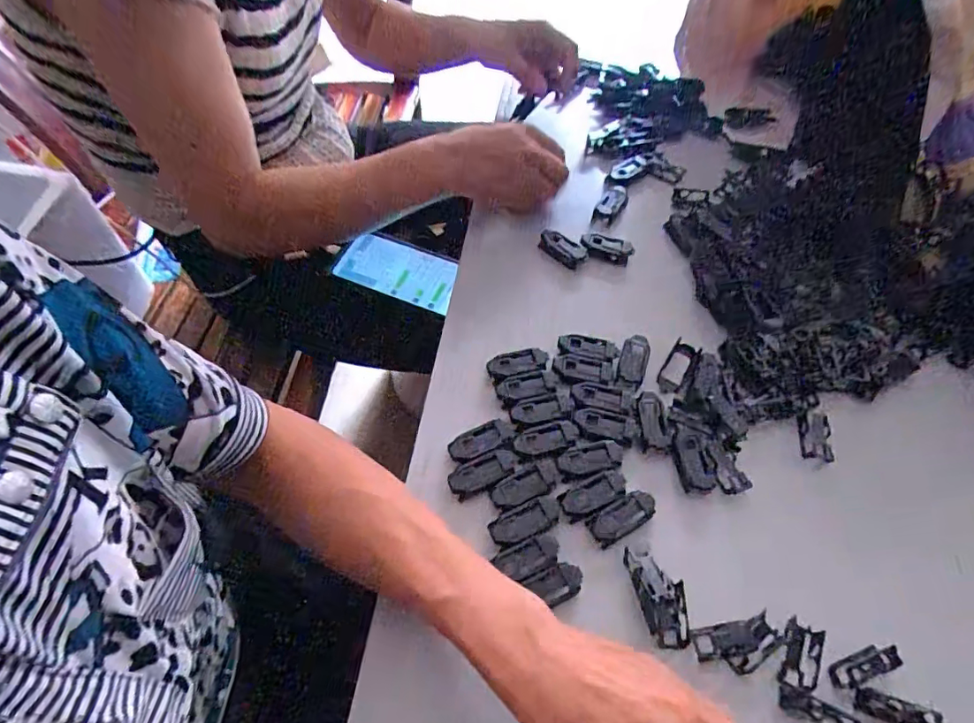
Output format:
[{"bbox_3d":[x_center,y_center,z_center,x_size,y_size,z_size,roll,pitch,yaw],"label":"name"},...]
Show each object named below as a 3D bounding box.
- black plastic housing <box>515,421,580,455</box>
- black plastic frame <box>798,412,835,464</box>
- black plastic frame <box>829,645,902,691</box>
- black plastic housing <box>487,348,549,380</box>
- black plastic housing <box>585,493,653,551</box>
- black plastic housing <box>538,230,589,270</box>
[{"bbox_3d":[0.045,0.058,0.386,0.049,0.005,0.019,-13,60,-11],"label":"black plastic housing"},{"bbox_3d":[0.251,0.057,0.393,0.025,0.004,0.039,13,59,5],"label":"black plastic frame"},{"bbox_3d":[0.229,0.185,0.313,0.041,0.005,0.015,-25,62,2],"label":"black plastic frame"},{"bbox_3d":[0.025,0.002,0.417,0.049,0.007,0.023,-9,59,-9],"label":"black plastic housing"},{"bbox_3d":[0.094,0.108,0.357,0.049,0.004,0.022,-25,63,-17],"label":"black plastic housing"},{"bbox_3d":[0.073,-0.108,0.496,0.047,0.019,0.016,28,60,-1],"label":"black plastic housing"}]

